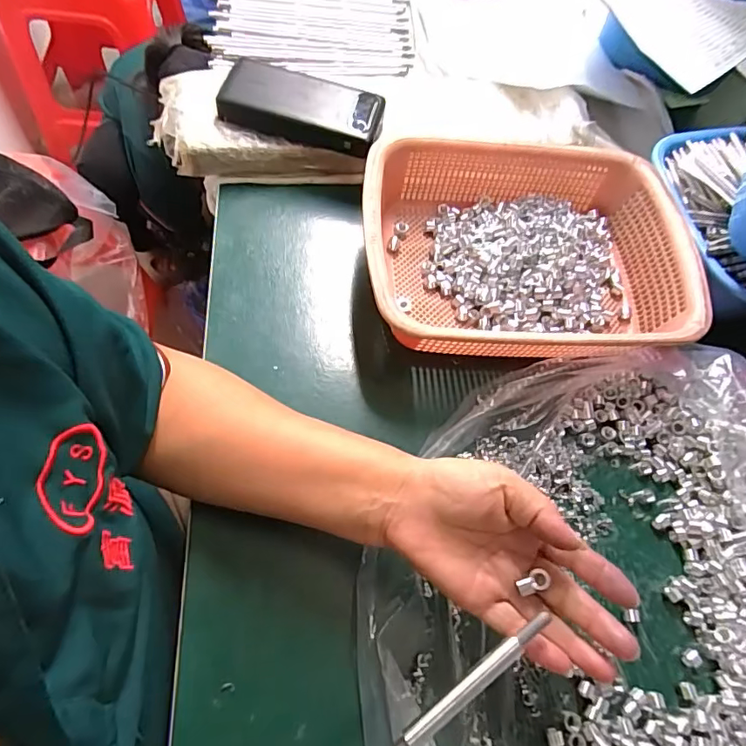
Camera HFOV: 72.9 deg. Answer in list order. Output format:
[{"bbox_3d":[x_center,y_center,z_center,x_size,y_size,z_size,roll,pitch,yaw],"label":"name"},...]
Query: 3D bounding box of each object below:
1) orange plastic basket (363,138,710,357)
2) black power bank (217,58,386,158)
[{"bbox_3d":[0.141,-0.113,0.457,0.289,0.071,0.209,1,67,-7],"label":"orange plastic basket"},{"bbox_3d":[-0.067,-0.260,0.497,0.151,0.029,0.073,16,66,0],"label":"black power bank"}]

